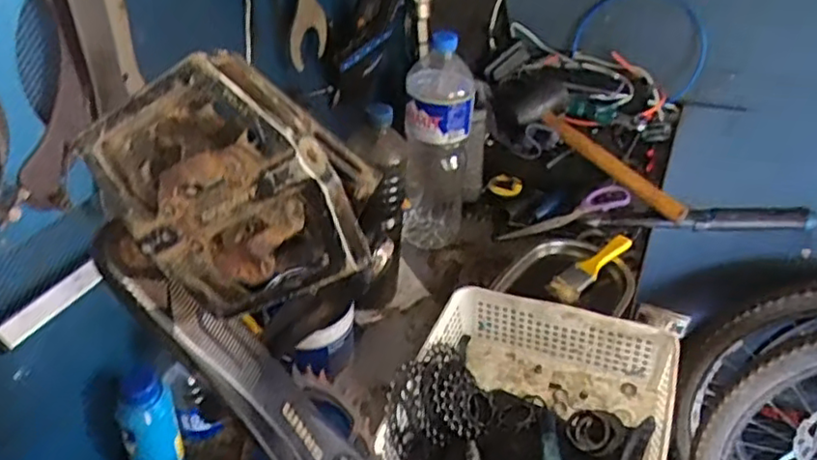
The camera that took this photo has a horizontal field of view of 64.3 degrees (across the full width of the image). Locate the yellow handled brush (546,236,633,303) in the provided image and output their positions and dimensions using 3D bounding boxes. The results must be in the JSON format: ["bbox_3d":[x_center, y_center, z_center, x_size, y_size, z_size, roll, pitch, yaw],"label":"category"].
[{"bbox_3d":[0.249,0.050,0.887,0.138,0.028,0.036,-35,49,-14],"label":"yellow handled brush"}]

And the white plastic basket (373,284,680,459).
[{"bbox_3d":[0.109,0.212,0.637,0.248,0.096,0.310,17,41,18],"label":"white plastic basket"}]

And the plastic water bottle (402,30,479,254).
[{"bbox_3d":[0.039,-0.119,0.899,0.082,0.317,0.096,7,39,7],"label":"plastic water bottle"}]

